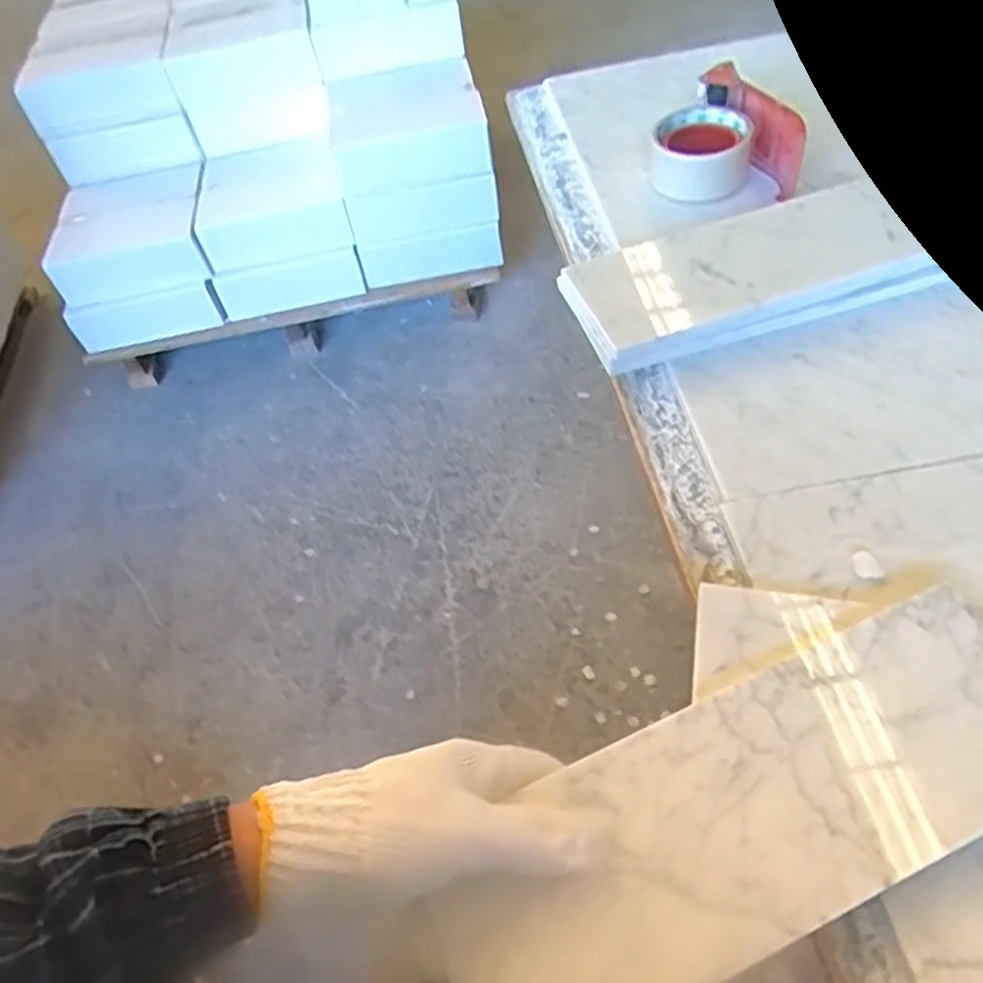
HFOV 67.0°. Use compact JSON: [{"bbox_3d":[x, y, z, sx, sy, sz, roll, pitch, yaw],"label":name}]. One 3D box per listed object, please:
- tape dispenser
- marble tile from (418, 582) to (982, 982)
[{"bbox_3d":[0.205,-0.299,0.642,0.119,0.069,0.103,10,54,17],"label":"tape dispenser"},{"bbox_3d":[0.118,0.141,0.333,0.296,0.007,0.105,-26,55,-11],"label":"marble tile"}]

